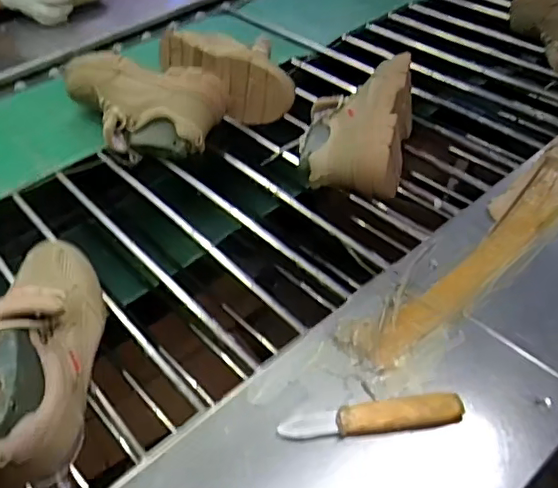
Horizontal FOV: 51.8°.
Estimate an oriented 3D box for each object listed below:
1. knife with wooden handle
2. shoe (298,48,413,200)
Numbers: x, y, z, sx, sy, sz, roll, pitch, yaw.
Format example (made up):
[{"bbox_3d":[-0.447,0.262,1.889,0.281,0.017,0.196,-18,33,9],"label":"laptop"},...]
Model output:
[{"bbox_3d":[0.082,0.153,0.511,0.159,0.015,0.026,-5,45,-1],"label":"knife with wooden handle"},{"bbox_3d":[0.110,-0.175,0.824,0.153,0.088,0.252,5,45,9],"label":"shoe"}]

